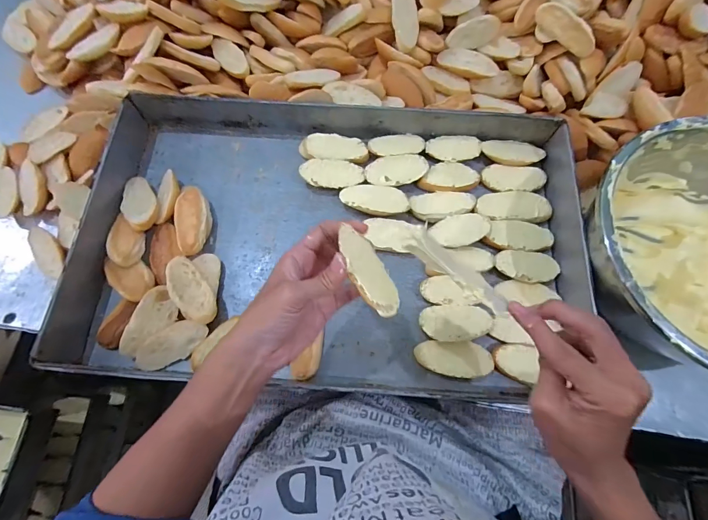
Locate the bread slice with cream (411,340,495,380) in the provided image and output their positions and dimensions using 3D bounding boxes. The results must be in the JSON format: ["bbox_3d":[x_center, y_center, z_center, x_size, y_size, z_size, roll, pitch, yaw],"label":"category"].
[{"bbox_3d":[0.119,0.119,0.419,0.090,0.019,0.041,2,72,0],"label":"bread slice with cream"}]

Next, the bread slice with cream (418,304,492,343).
[{"bbox_3d":[0.125,0.079,0.432,0.086,0.024,0.044,1,72,0],"label":"bread slice with cream"}]

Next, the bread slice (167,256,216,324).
[{"bbox_3d":[-0.199,0.036,0.420,0.039,0.019,0.083,-30,74,-10],"label":"bread slice"}]

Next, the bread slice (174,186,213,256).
[{"bbox_3d":[-0.214,-0.052,0.471,0.043,0.028,0.095,-10,72,-4],"label":"bread slice"}]

